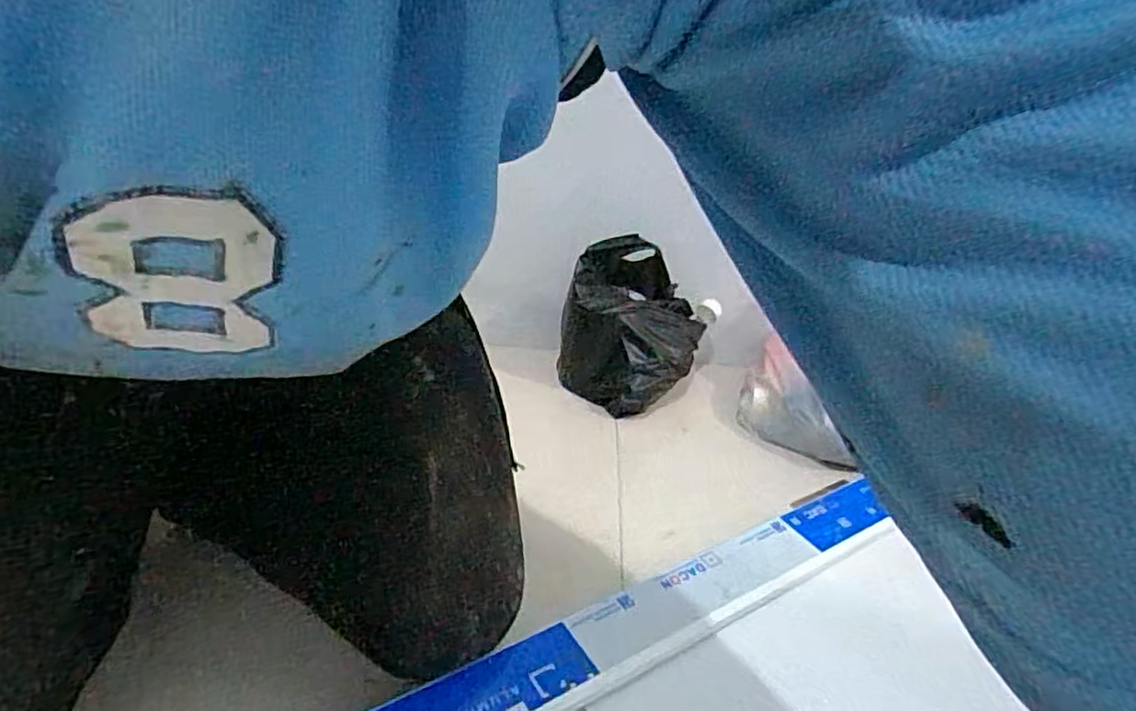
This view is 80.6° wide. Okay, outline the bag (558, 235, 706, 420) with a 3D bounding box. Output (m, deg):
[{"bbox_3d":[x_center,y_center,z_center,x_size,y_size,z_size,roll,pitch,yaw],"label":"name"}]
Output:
[{"bbox_3d":[0.079,-0.042,0.881,0.181,0.187,0.136,9,26,8],"label":"bag"}]

